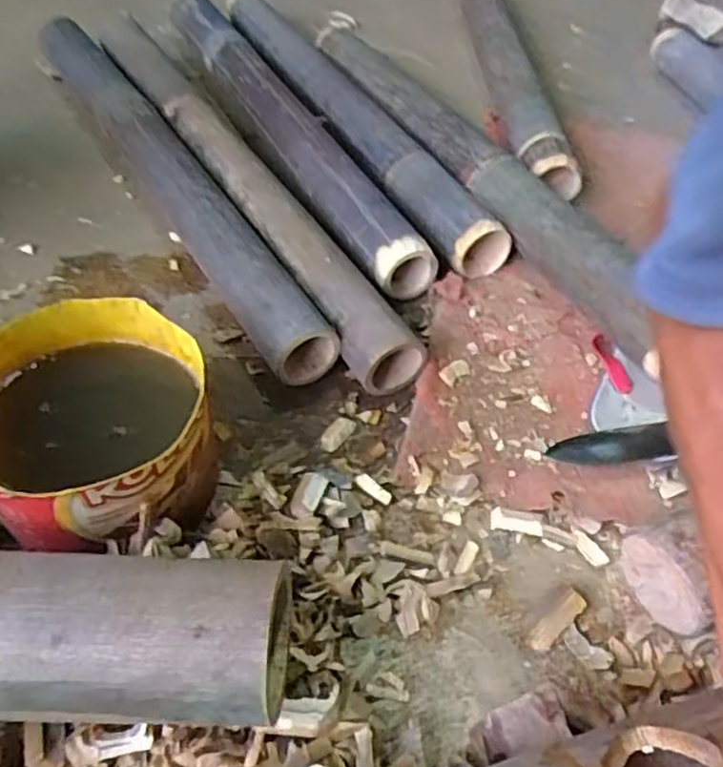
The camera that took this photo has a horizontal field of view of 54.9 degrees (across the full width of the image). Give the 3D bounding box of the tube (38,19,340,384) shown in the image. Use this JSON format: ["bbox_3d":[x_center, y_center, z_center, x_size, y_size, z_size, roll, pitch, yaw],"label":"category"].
[{"bbox_3d":[-0.216,-0.233,0.727,0.066,0.064,0.662,-22,53,-24],"label":"tube"}]

